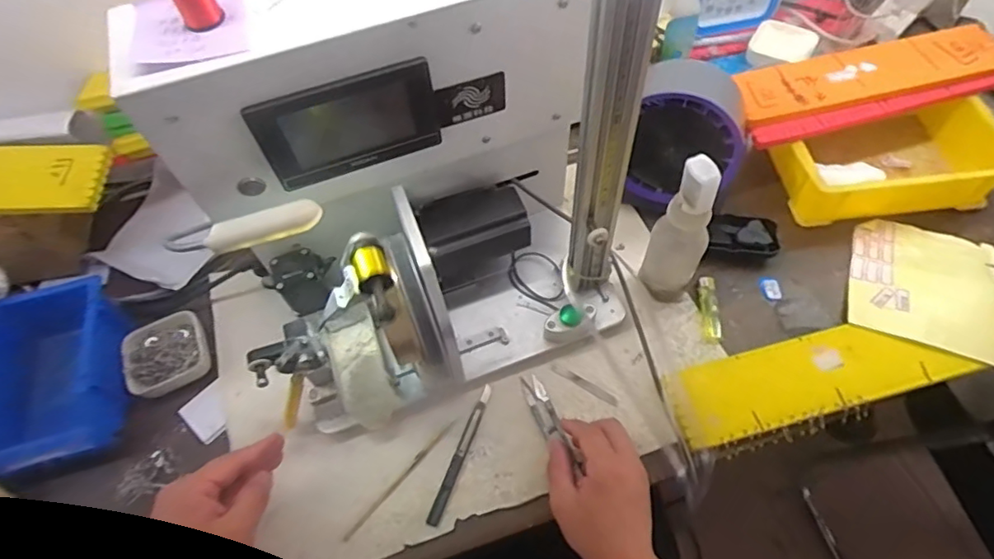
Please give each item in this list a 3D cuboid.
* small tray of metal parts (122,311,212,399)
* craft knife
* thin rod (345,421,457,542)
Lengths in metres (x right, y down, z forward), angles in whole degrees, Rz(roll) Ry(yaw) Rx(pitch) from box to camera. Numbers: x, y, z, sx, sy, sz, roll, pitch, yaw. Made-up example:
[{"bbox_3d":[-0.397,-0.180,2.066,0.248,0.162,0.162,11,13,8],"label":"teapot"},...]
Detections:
[{"bbox_3d":[-0.361,0.082,0.608,0.077,0.023,0.079,-26,61,-12],"label":"small tray of metal parts"},{"bbox_3d":[-0.036,0.174,0.562,0.012,0.007,0.143,18,62,14],"label":"craft knife"},{"bbox_3d":[-0.096,0.197,0.553,0.008,0.005,0.145,36,67,22],"label":"thin rod"}]

